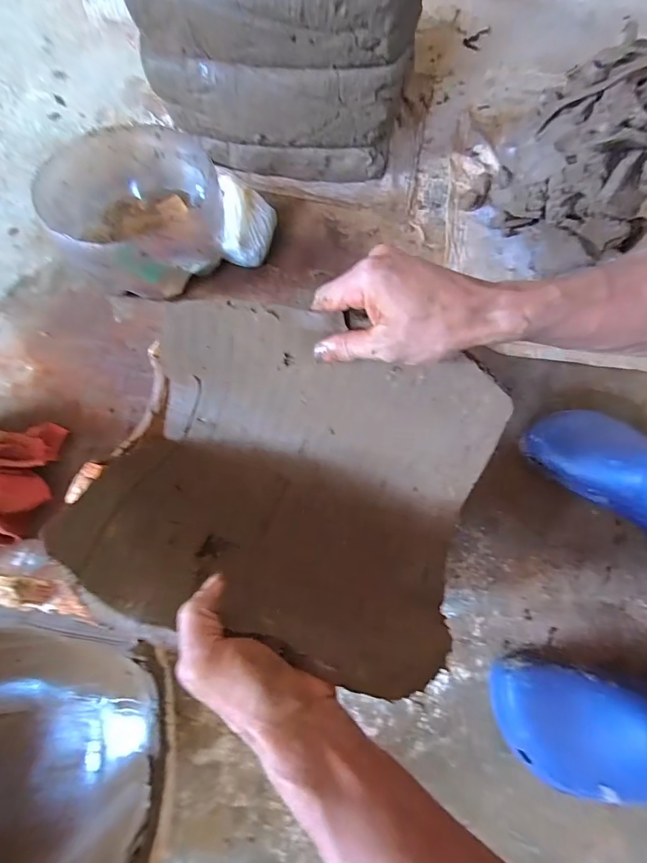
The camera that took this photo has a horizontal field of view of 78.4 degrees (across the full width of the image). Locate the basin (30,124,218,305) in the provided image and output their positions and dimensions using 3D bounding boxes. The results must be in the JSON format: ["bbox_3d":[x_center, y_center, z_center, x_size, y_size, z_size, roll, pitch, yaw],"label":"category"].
[{"bbox_3d":[-0.277,-0.325,0.607,0.231,0.129,0.255,-24,69,-9],"label":"basin"}]

